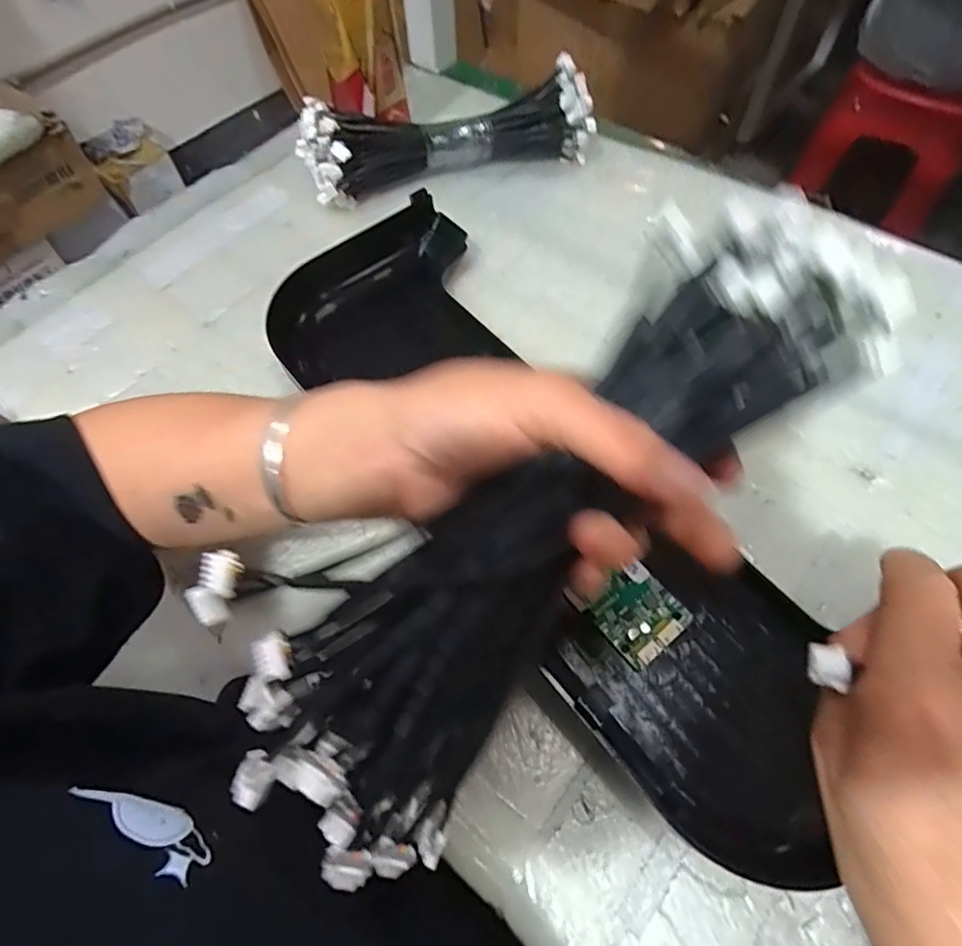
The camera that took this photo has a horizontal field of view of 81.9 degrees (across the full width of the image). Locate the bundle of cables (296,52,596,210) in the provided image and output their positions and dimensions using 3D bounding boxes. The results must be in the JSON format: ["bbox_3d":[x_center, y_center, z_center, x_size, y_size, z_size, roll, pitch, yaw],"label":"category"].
[{"bbox_3d":[-0.031,-0.319,0.519,0.267,0.058,0.089,-19,62,-9],"label":"bundle of cables"}]

